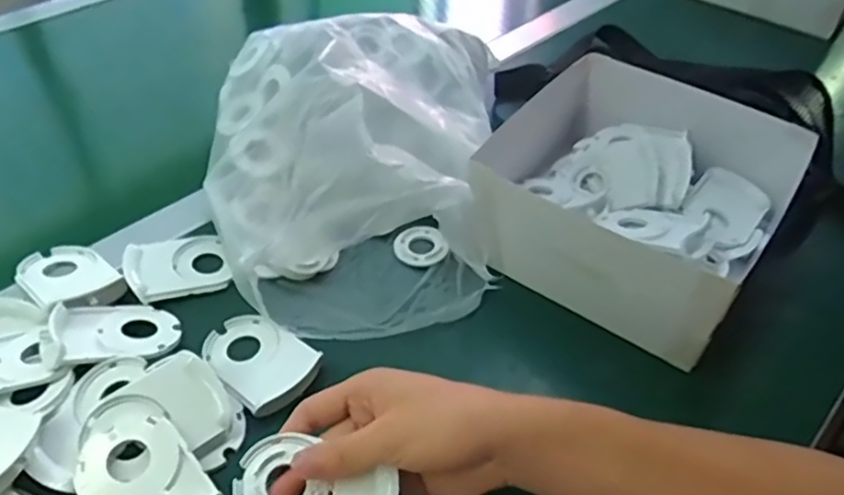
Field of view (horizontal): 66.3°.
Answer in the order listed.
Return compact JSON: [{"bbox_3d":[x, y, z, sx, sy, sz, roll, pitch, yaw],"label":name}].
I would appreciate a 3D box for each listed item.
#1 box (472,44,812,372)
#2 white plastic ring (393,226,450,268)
[{"bbox_3d":[0.166,-0.043,0.521,0.230,0.093,0.219,24,49,20],"label":"box"},{"bbox_3d":[-0.001,-0.003,0.524,0.040,0.005,0.044,1,45,-1],"label":"white plastic ring"}]

